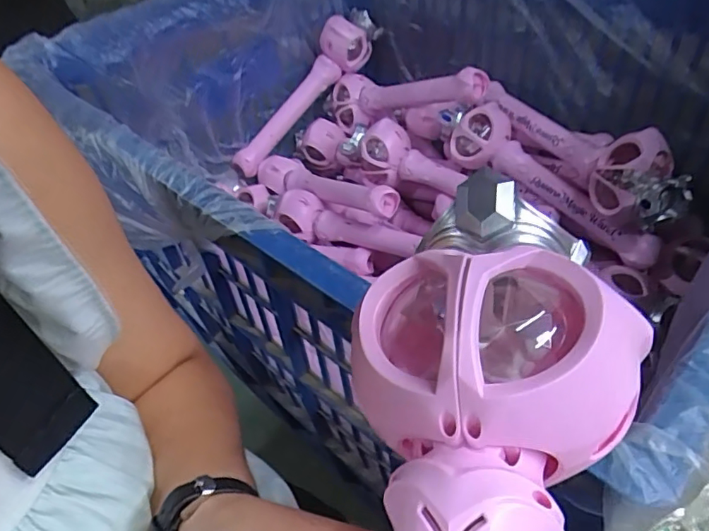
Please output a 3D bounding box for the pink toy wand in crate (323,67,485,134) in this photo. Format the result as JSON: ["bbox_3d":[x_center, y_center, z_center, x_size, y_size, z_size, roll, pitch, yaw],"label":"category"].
[{"bbox_3d":[0.063,-0.276,0.867,0.343,0.083,0.076,11,44,47],"label":"pink toy wand in crate"}]

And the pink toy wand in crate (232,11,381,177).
[{"bbox_3d":[-0.091,-0.295,0.918,0.332,0.095,0.064,-45,46,16],"label":"pink toy wand in crate"}]

